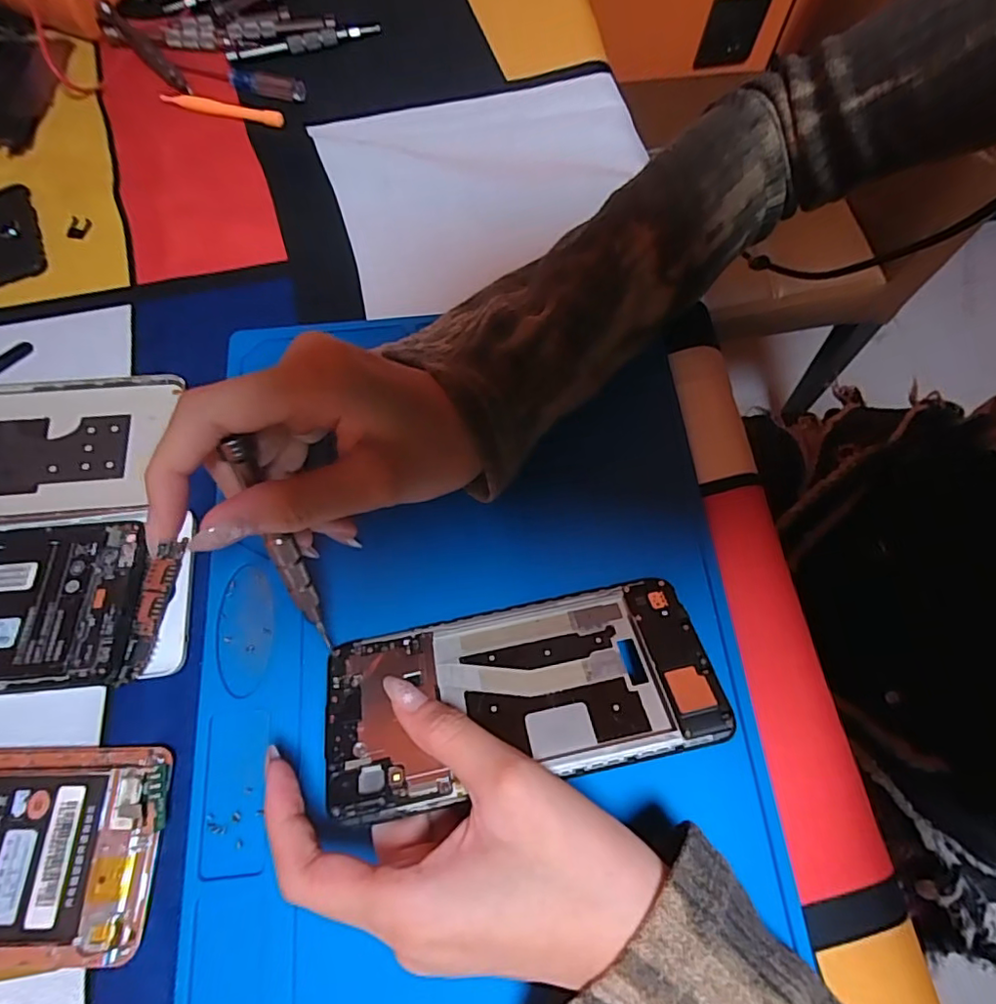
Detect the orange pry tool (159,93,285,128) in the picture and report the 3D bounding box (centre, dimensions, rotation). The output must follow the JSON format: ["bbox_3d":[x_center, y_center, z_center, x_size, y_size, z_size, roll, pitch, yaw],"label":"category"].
[{"bbox_3d":[-0.176,-0.252,0.364,0.084,0.005,0.015,14,70,6],"label":"orange pry tool"}]

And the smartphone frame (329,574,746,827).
[{"bbox_3d":[0.008,0.072,0.225,0.147,0.005,0.071,-11,47,-4],"label":"smartphone frame"}]

